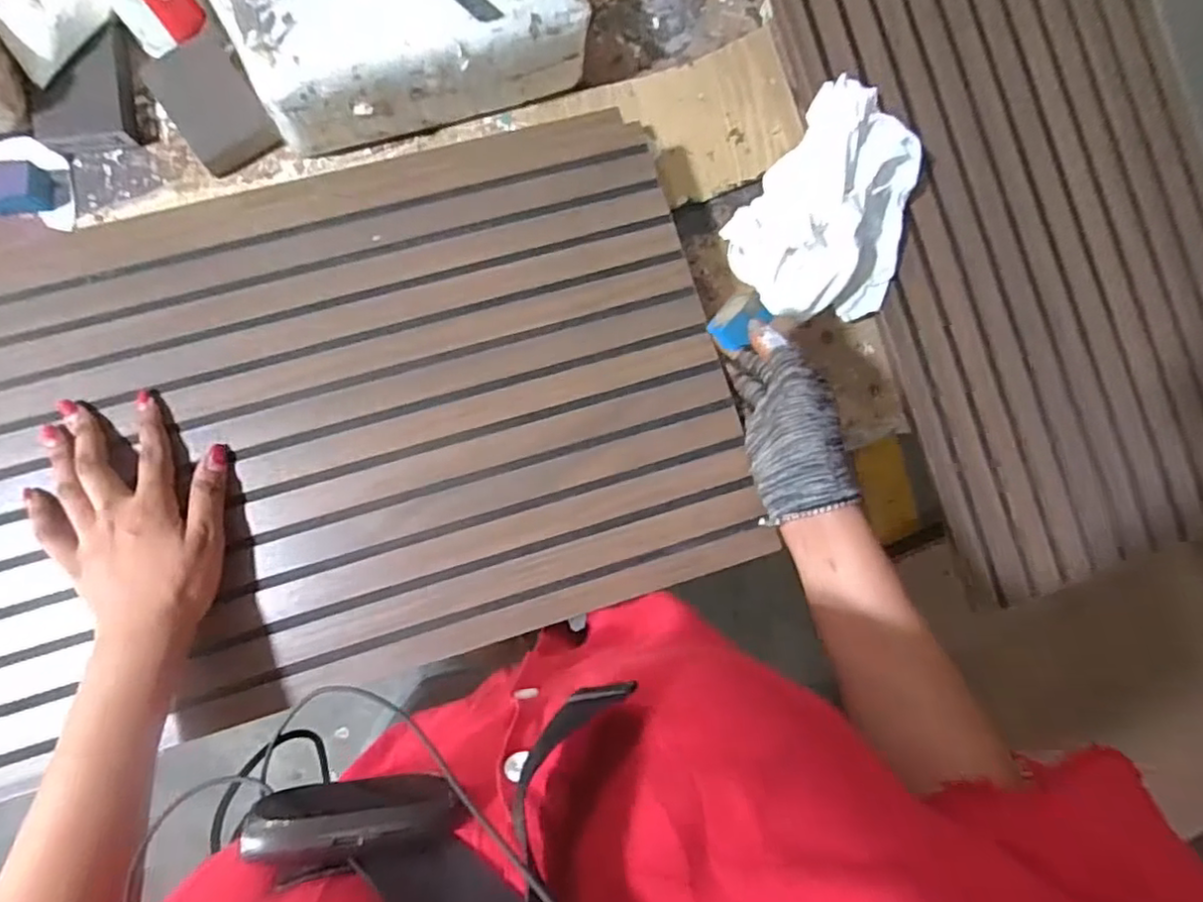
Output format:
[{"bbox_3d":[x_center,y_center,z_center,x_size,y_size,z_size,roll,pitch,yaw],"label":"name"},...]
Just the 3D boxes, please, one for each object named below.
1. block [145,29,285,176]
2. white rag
[{"bbox_3d":[-0.340,-0.305,0.547,0.070,0.020,0.114,-32,91,-7],"label":"block"},{"bbox_3d":[0.210,-0.209,0.541,0.152,0.063,0.203,36,85,-1],"label":"white rag"}]

